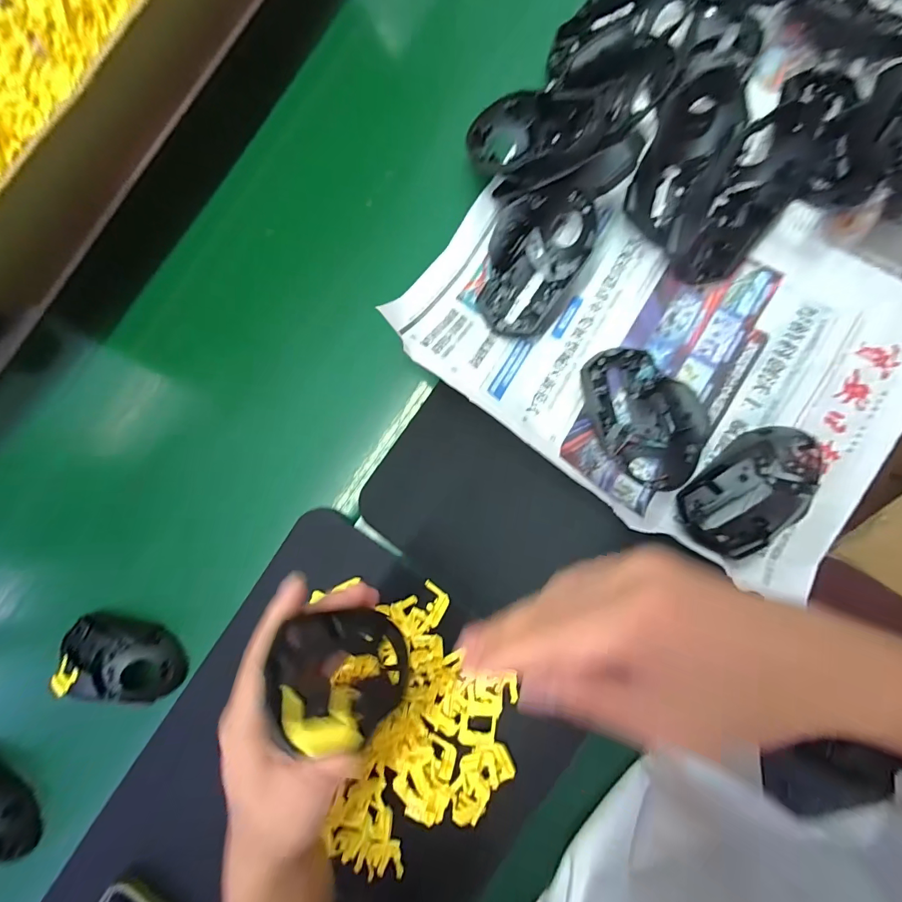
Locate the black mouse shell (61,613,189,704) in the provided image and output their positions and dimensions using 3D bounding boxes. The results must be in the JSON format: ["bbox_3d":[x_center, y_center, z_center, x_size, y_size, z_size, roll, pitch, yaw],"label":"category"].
[{"bbox_3d":[-0.298,0.182,0.361,0.110,0.037,0.066,11,86,6],"label":"black mouse shell"}]

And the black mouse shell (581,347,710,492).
[{"bbox_3d":[0.146,-0.028,0.320,0.075,0.037,0.113,-33,83,2],"label":"black mouse shell"}]

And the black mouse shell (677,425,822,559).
[{"bbox_3d":[0.232,0.025,0.310,0.113,0.031,0.060,-44,83,0],"label":"black mouse shell"}]

